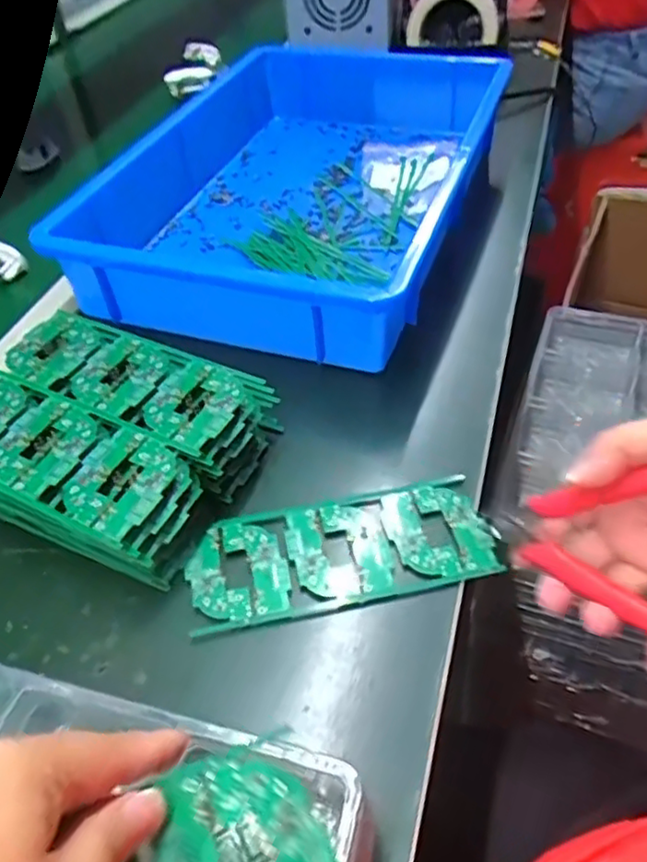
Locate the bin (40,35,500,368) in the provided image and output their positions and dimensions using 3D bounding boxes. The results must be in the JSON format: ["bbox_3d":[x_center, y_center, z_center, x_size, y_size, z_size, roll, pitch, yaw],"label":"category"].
[{"bbox_3d":[-0.009,-0.232,0.605,0.269,0.077,0.424,13,49,17],"label":"bin"}]

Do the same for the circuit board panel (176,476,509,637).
[{"bbox_3d":[0.009,0.066,0.379,0.166,0.008,0.068,-11,46,-4],"label":"circuit board panel"}]

